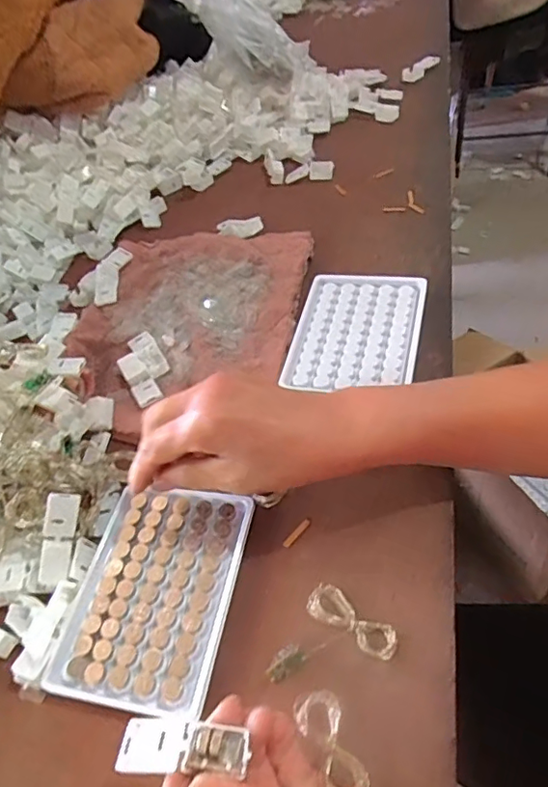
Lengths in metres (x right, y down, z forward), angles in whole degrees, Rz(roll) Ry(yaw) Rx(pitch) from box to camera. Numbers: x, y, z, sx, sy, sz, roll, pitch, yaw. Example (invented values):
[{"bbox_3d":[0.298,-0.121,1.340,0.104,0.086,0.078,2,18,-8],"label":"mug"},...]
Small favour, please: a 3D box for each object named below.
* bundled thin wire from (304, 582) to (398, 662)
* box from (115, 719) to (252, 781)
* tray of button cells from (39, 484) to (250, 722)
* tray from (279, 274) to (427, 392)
[{"bbox_3d":[0.042,0.124,0.300,0.052,0.006,0.020,28,62,31],"label":"bundled thin wire"},{"bbox_3d":[-0.038,0.147,0.229,0.055,0.010,0.019,-5,51,11],"label":"box"},{"bbox_3d":[-0.072,0.118,0.331,0.095,0.019,0.125,8,53,11],"label":"tray of button cells"},{"bbox_3d":[0.066,-0.051,0.438,0.095,0.017,0.119,6,53,18],"label":"tray"}]

